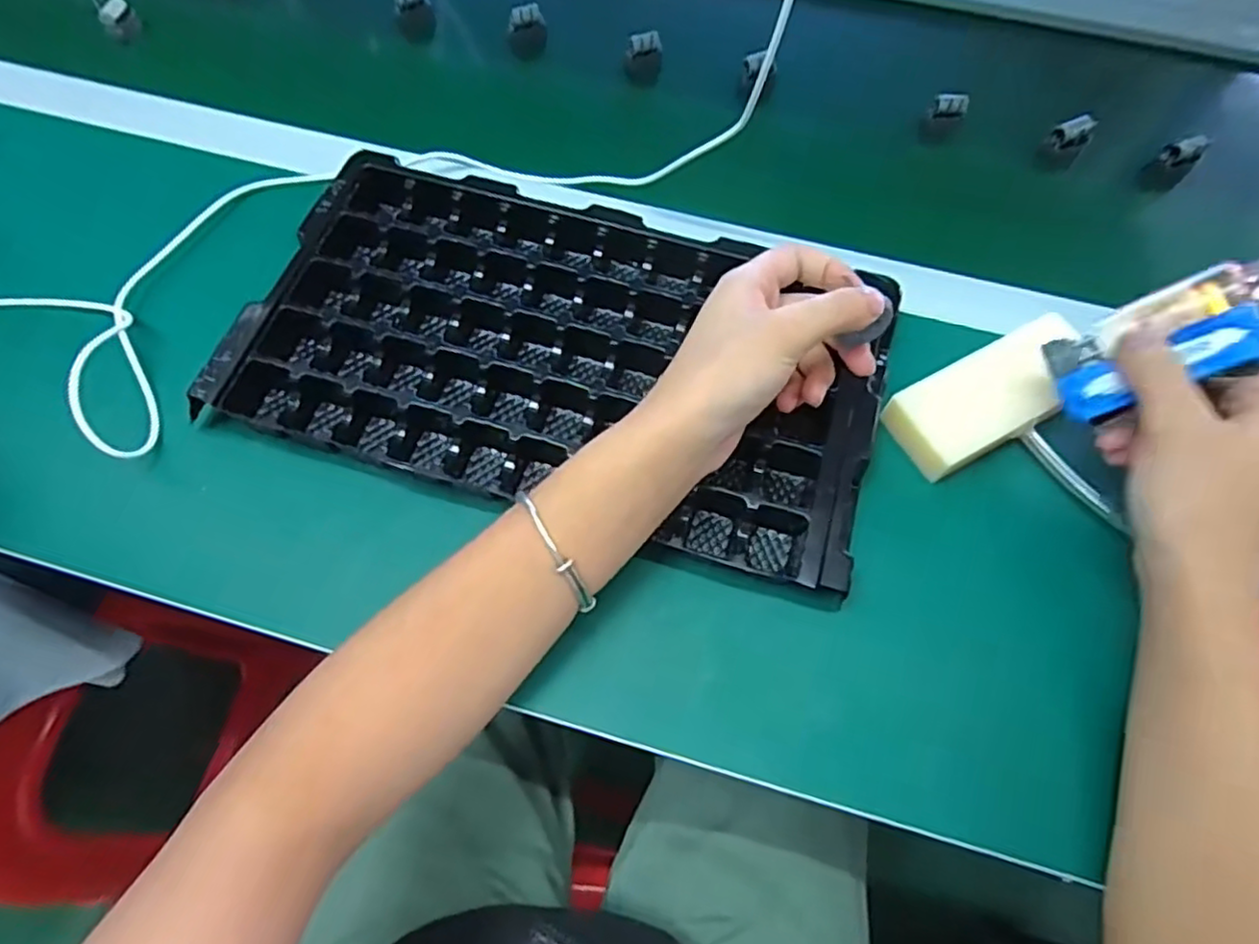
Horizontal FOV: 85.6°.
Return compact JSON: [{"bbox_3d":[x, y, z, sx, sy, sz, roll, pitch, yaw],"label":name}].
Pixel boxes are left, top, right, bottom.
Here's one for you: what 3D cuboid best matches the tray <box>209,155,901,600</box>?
[{"bbox_3d":[-0.034,-0.069,0.402,0.356,0.036,0.194,16,67,5],"label":"tray"}]

